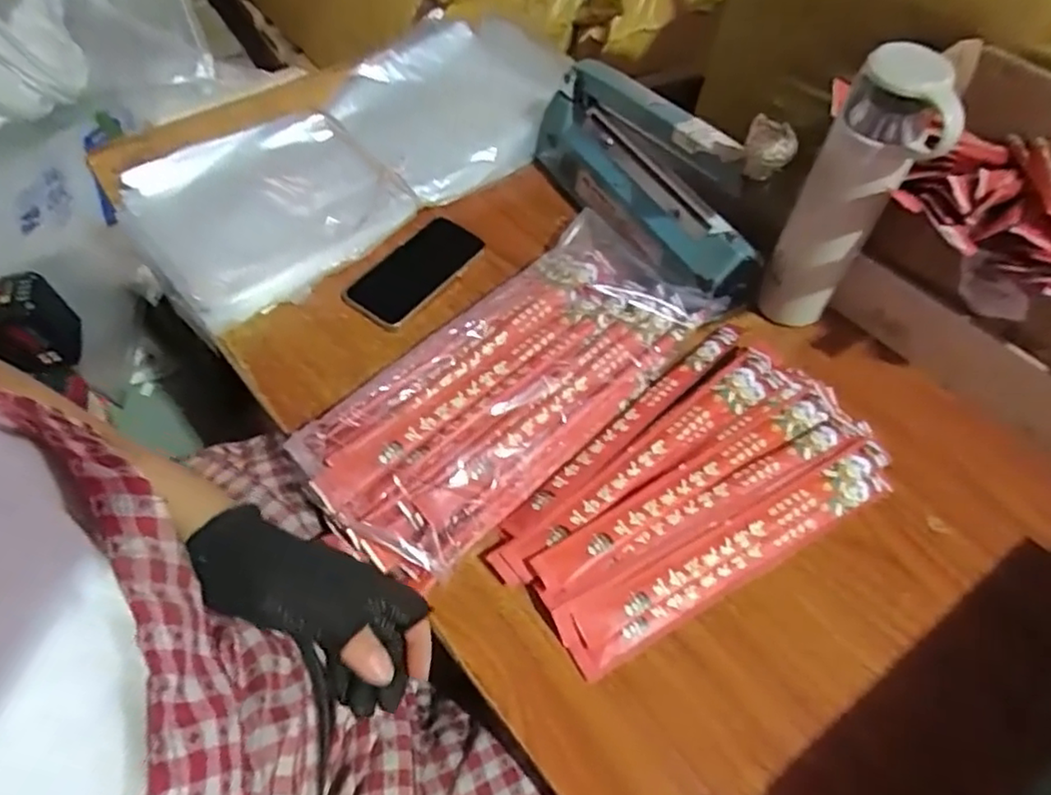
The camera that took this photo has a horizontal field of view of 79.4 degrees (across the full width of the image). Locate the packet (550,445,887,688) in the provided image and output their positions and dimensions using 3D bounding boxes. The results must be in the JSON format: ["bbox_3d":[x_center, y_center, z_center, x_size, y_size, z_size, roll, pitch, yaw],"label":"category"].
[{"bbox_3d":[0.168,0.117,0.494,0.308,0.009,0.051,-24,81,-16],"label":"packet"}]

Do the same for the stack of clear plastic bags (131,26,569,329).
[{"bbox_3d":[-0.171,-0.283,0.712,0.242,0.041,0.504,41,64,20],"label":"stack of clear plastic bags"}]

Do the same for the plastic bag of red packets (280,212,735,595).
[{"bbox_3d":[-0.007,-0.024,0.549,0.168,0.045,0.378,39,64,19],"label":"plastic bag of red packets"}]

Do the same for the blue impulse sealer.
[{"bbox_3d":[0.114,-0.224,0.634,0.067,0.138,0.297,-26,63,-18],"label":"blue impulse sealer"}]

